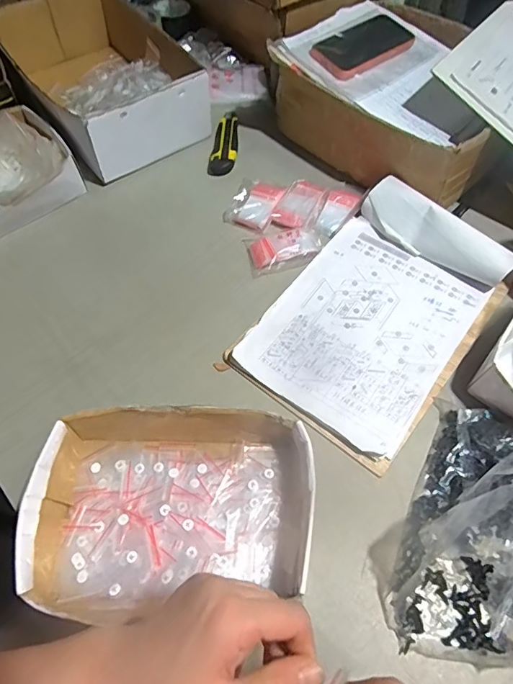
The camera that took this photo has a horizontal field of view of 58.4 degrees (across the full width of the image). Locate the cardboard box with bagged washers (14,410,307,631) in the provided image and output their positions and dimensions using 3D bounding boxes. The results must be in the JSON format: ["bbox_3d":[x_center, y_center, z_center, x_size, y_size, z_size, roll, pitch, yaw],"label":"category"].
[{"bbox_3d":[-0.080,0.153,0.441,0.259,0.058,0.170,-4,59,-1],"label":"cardboard box with bagged washers"}]

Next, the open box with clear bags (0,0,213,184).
[{"bbox_3d":[-0.247,-0.421,0.732,0.246,0.136,0.343,-28,63,-15],"label":"open box with clear bags"}]

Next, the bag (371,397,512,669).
[{"bbox_3d":[0.239,0.180,0.403,0.201,0.105,0.237,30,64,17],"label":"bag"}]

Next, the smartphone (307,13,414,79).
[{"bbox_3d":[0.160,-0.437,0.671,0.167,0.015,0.080,-34,74,-19],"label":"smartphone"}]

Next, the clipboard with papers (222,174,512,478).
[{"bbox_3d":[0.149,-0.041,0.559,0.223,0.052,0.327,36,66,18],"label":"clipboard with papers"}]

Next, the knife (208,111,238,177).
[{"bbox_3d":[-0.047,-0.321,0.738,0.040,0.015,0.144,7,59,5],"label":"knife"}]

